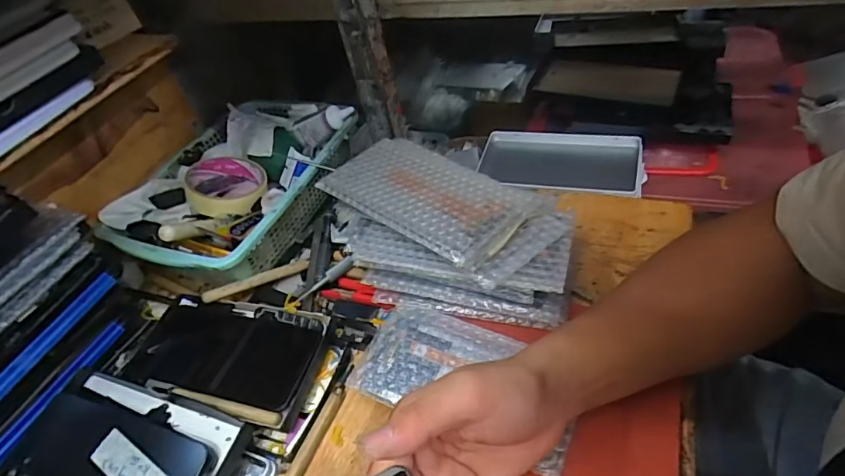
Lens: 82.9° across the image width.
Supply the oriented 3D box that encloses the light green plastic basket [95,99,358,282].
[{"bbox_3d":[-0.207,-0.062,0.547,0.191,0.070,0.261,10,49,22],"label":"light green plastic basket"}]

